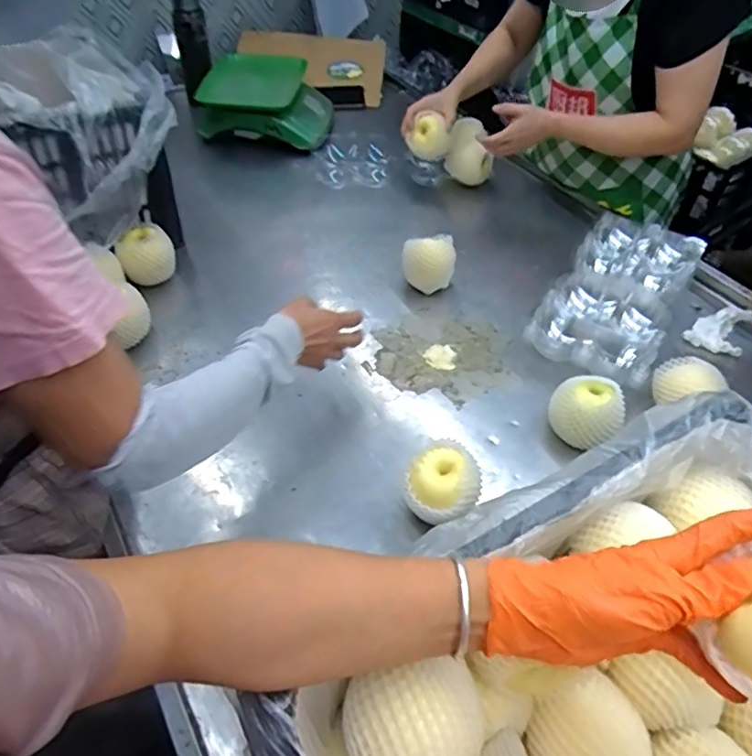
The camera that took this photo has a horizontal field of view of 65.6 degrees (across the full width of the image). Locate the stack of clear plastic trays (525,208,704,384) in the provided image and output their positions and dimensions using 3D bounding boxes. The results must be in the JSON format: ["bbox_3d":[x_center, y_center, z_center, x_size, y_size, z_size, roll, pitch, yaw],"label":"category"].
[{"bbox_3d":[0.405,-0.138,0.980,0.186,0.065,0.399,25,52,20],"label":"stack of clear plastic trays"}]

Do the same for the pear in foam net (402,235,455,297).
[{"bbox_3d":[0.092,-0.198,1.025,0.087,0.100,0.080,1,47,-1],"label":"pear in foam net"}]

